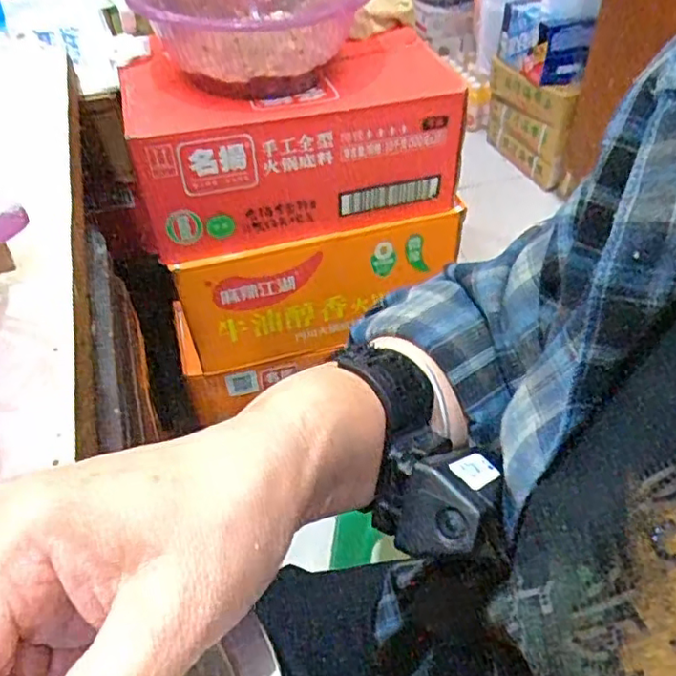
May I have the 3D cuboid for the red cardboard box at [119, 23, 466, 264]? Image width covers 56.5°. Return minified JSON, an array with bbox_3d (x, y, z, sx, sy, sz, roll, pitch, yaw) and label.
[{"bbox_3d":[-0.061,-0.278,0.887,0.430,0.193,0.228,-11,44,-9],"label":"red cardboard box"}]

